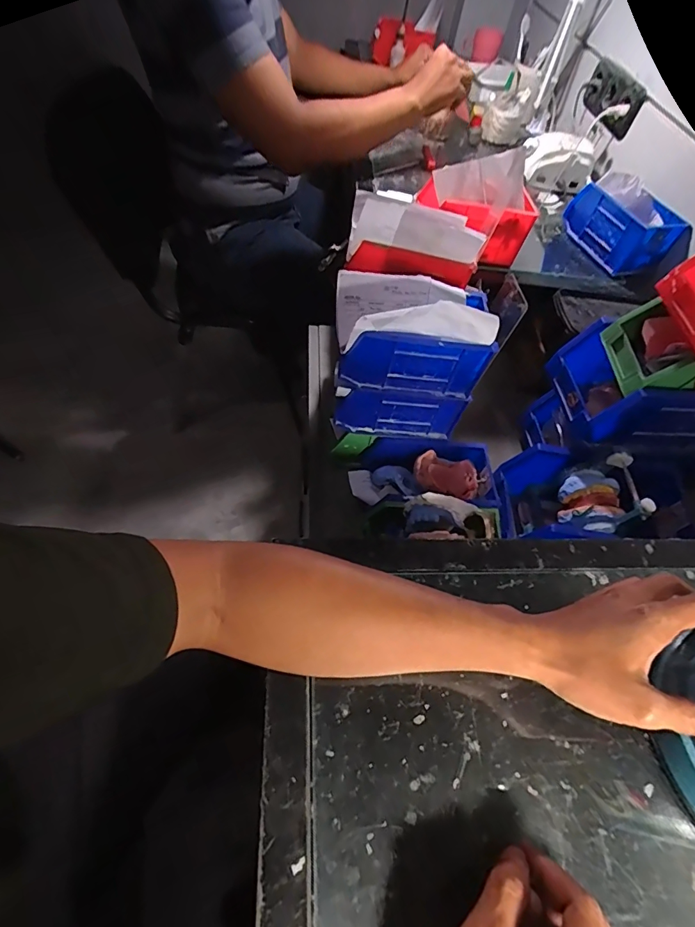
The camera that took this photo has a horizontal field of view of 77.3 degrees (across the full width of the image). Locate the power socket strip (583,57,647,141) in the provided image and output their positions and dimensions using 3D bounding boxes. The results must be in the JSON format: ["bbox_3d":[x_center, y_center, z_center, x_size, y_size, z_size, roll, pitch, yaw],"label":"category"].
[{"bbox_3d":[0.518,-0.719,0.857,0.034,0.075,0.182,1,56,-8],"label":"power socket strip"}]

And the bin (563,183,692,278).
[{"bbox_3d":[0.472,-0.413,0.752,0.103,0.083,0.175,-15,60,-17],"label":"bin"}]

